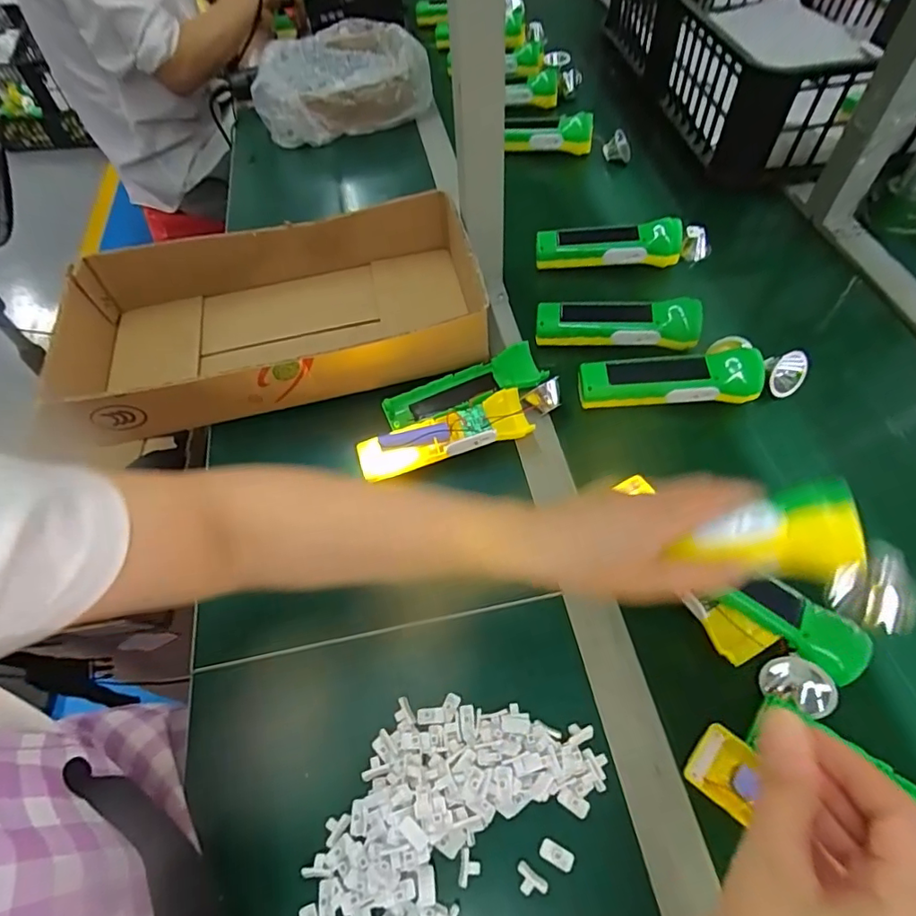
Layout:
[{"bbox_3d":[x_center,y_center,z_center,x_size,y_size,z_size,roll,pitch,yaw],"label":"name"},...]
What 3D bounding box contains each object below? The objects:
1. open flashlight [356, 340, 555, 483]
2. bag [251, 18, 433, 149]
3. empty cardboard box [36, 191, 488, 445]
[{"bbox_3d":[-0.001,-0.044,0.518,0.194,0.041,0.095,-19,59,-7],"label":"open flashlight"},{"bbox_3d":[-0.192,-0.636,0.902,0.280,0.081,0.244,-9,58,-1],"label":"bag"},{"bbox_3d":[-0.201,-0.150,0.580,0.439,0.082,0.218,-13,58,-3],"label":"empty cardboard box"}]

